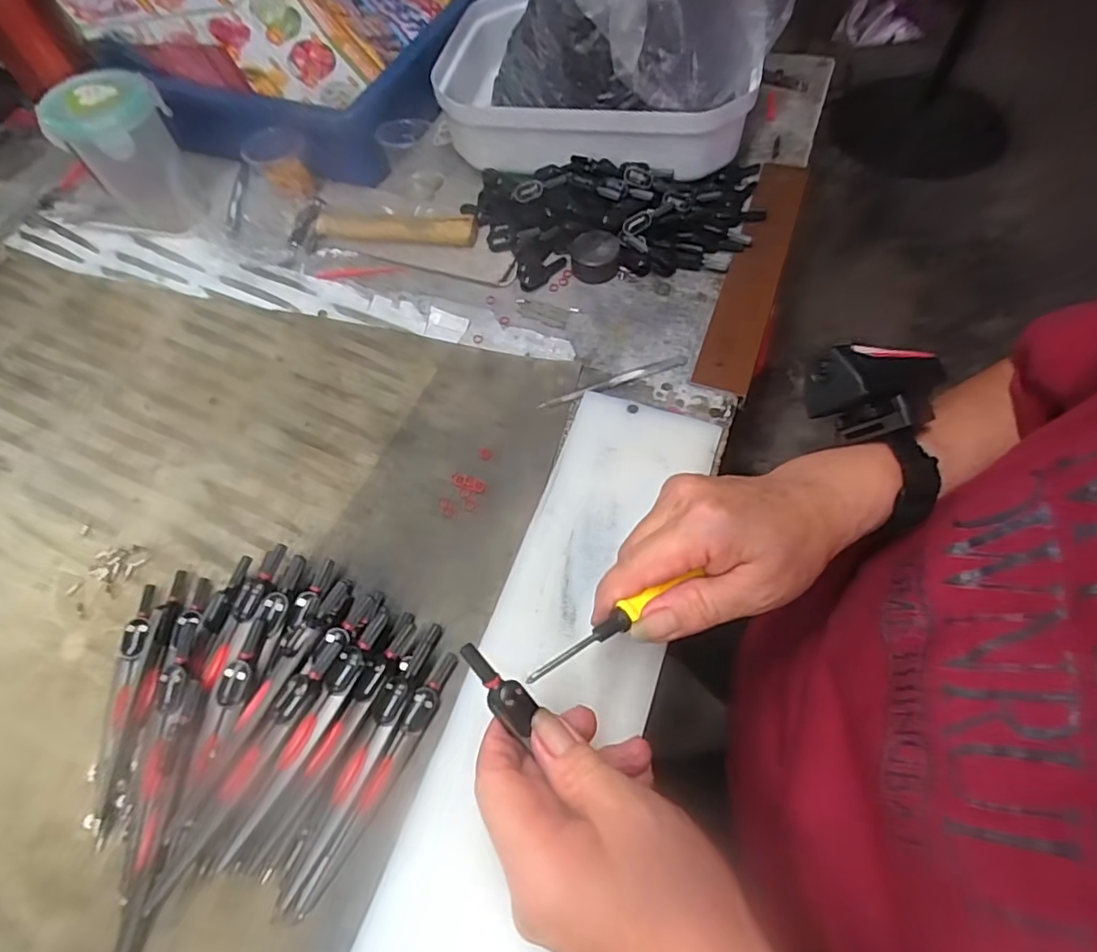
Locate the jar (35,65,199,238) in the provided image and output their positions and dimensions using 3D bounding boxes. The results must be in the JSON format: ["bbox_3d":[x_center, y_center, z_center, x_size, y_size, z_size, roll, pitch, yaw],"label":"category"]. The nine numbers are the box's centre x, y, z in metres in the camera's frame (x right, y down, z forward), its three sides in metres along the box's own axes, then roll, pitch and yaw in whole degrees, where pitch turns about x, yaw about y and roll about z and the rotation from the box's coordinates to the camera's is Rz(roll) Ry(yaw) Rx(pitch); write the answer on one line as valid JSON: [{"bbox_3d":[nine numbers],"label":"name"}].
[{"bbox_3d":[-0.350,-0.272,0.501,0.068,0.107,0.071,-2,60,3],"label":"jar"}]

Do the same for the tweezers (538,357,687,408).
[{"bbox_3d":[0.046,-0.066,0.408,0.107,0.005,0.010,-20,60,-7],"label":"tweezers"}]

